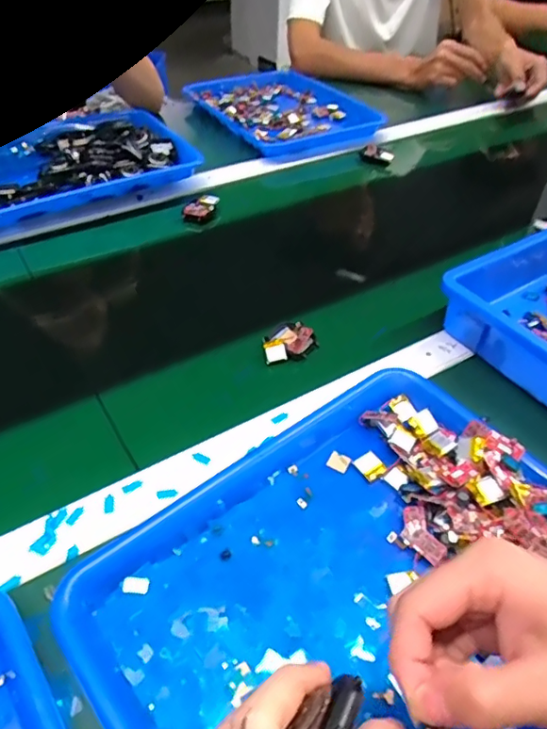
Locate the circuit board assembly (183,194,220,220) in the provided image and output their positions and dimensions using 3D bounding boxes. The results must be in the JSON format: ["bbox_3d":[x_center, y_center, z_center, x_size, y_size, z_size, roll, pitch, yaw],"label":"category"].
[{"bbox_3d":[-0.097,-0.209,0.710,0.037,0.017,0.042,14,47,9],"label":"circuit board assembly"}]

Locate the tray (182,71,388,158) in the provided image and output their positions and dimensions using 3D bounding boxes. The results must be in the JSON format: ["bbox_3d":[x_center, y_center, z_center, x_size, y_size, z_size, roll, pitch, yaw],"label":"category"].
[{"bbox_3d":[0.011,-0.450,0.950,0.244,0.039,0.309,-23,51,-23],"label":"tray"}]

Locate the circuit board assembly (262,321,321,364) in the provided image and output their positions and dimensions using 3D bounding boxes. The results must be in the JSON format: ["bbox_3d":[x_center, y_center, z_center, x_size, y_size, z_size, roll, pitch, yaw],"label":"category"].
[{"bbox_3d":[0.013,-0.022,0.529,0.048,0.018,0.054,31,52,23],"label":"circuit board assembly"}]

